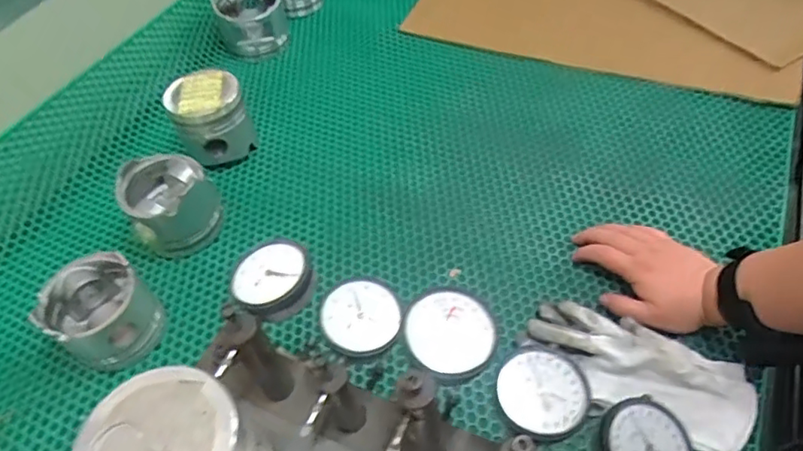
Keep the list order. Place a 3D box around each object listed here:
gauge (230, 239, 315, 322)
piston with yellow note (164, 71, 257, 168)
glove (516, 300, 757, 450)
[{"bbox_3d":[-0.087,0.036,0.387,0.052,0.022,0.051,-3,51,3],"label":"gauge"},{"bbox_3d":[-0.246,-0.133,0.746,0.087,0.108,0.081,-3,51,3],"label":"piston with yellow note"},{"bbox_3d":[0.214,0.133,0.531,0.206,0.045,0.099,18,55,19],"label":"glove"}]

